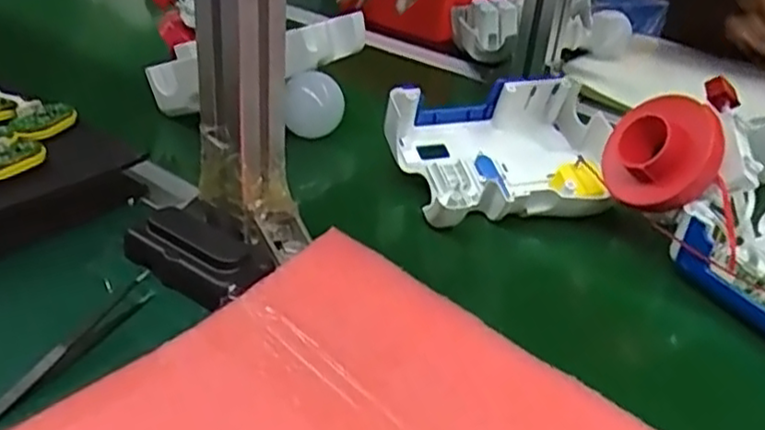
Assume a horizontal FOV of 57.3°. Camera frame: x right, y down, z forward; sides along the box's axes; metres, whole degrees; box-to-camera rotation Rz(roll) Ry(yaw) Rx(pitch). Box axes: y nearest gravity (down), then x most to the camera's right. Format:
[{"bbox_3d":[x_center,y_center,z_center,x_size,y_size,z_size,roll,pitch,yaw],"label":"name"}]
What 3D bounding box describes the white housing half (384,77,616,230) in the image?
[{"bbox_3d":[0.106,-0.058,0.585,0.188,0.060,0.144,-6,35,-15],"label":"white housing half"}]

